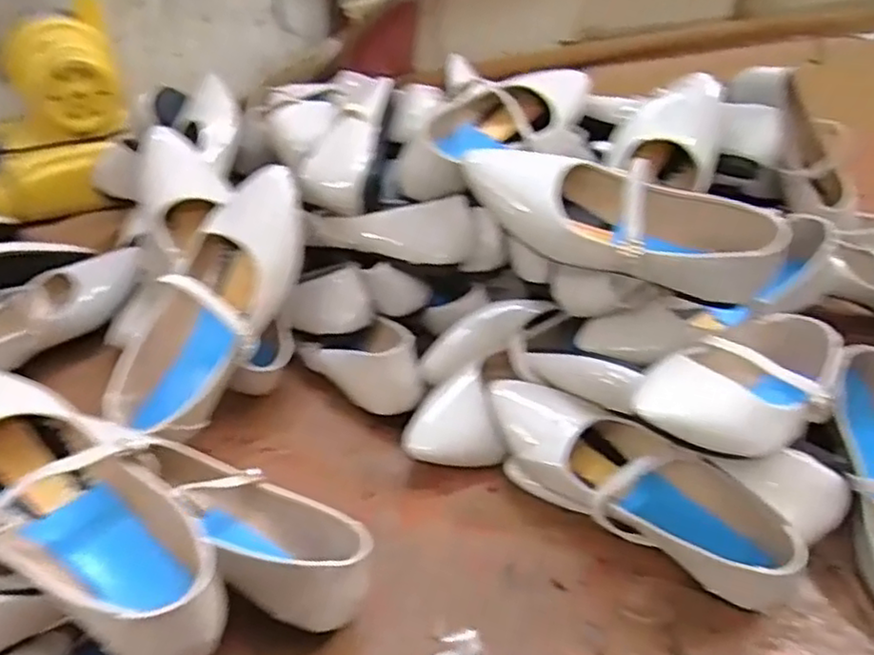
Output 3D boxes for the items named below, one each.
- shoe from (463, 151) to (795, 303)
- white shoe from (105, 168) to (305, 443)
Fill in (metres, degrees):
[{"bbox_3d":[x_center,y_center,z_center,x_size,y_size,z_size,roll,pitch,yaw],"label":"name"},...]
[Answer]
[{"bbox_3d":[0.149,-0.087,0.557,0.255,0.073,0.094,11,41,7],"label":"shoe"},{"bbox_3d":[-0.185,-0.025,0.576,0.096,0.059,0.246,21,74,17],"label":"white shoe"}]

